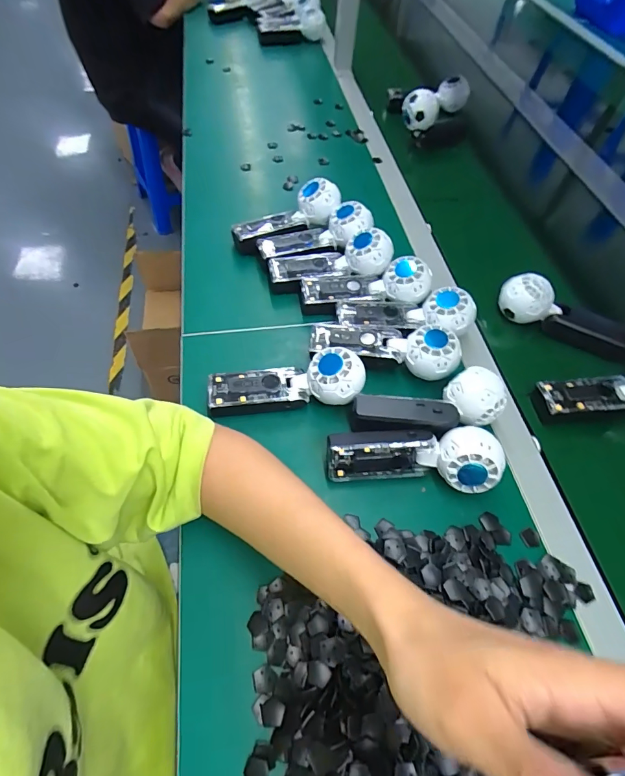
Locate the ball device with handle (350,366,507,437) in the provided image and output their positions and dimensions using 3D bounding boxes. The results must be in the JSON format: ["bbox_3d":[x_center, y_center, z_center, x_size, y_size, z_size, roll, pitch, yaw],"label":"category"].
[{"bbox_3d":[0.124,0.021,0.432,0.161,0.047,0.059,-10,59,-11],"label":"ball device with handle"}]

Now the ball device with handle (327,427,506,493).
[{"bbox_3d":[0.099,0.067,0.406,0.163,0.056,0.053,7,57,0],"label":"ball device with handle"}]

